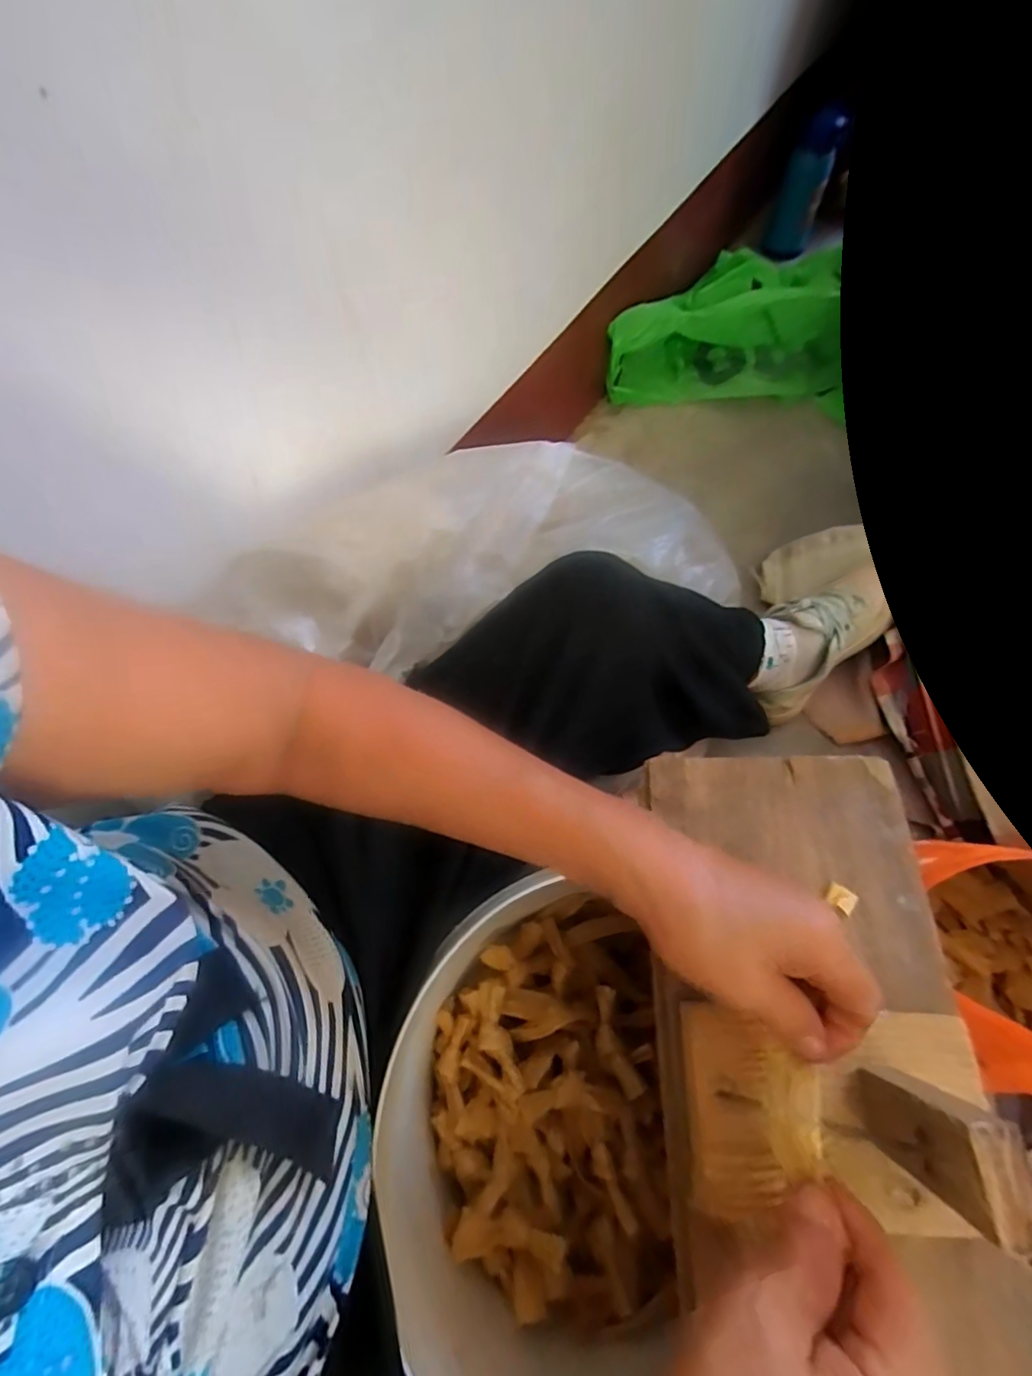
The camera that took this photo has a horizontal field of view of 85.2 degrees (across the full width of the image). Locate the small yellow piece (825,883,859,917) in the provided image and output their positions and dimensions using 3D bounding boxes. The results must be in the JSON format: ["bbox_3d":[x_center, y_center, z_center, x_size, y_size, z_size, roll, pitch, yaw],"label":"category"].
[{"bbox_3d":[0.192,0.124,0.330,0.016,0.004,0.014,37,72,16],"label":"small yellow piece"}]

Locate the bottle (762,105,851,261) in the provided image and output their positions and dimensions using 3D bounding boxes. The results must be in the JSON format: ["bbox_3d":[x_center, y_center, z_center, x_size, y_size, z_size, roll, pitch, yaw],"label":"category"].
[{"bbox_3d":[0.523,-0.914,1.017,0.080,0.210,0.084,20,69,9],"label":"bottle"}]

